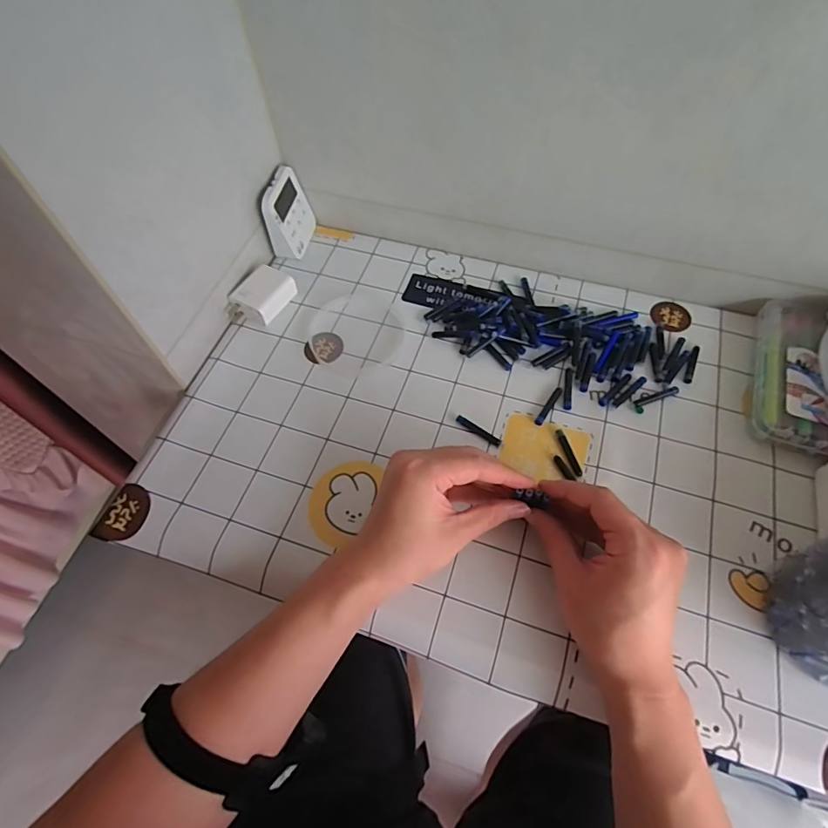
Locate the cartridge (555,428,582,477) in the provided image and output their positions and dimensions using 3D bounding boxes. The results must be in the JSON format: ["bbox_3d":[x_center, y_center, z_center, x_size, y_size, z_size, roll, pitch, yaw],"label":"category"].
[{"bbox_3d":[0.139,0.034,0.439,0.008,0.005,0.047,-12,61,-5],"label":"cartridge"}]

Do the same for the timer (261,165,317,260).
[{"bbox_3d":[-0.143,-0.229,0.562,0.032,0.079,0.077,10,61,7],"label":"timer"}]

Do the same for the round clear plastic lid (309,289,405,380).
[{"bbox_3d":[-0.061,-0.089,0.520,0.104,0.004,0.107,-1,60,1],"label":"round clear plastic lid"}]

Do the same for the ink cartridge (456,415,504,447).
[{"bbox_3d":[0.061,0.015,0.454,0.049,0.006,0.007,31,66,18],"label":"ink cartridge"}]

